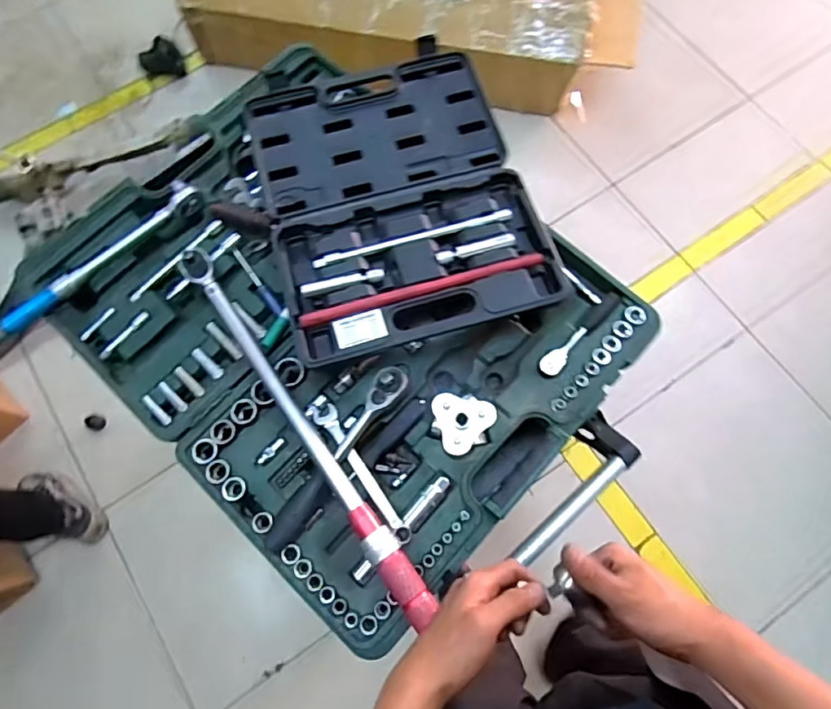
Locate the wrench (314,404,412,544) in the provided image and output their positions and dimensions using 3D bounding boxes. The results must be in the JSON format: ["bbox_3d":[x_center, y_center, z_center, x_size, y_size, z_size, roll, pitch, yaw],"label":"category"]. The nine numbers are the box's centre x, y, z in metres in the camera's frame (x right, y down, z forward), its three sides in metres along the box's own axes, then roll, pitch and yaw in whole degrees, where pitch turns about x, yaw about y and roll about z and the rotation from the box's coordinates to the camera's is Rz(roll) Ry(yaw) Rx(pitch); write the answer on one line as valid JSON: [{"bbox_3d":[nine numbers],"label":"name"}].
[{"bbox_3d":[-0.060,0.137,0.624,0.026,0.013,0.183,-35,76,-9],"label":"wrench"}]

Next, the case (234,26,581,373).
[{"bbox_3d":[-0.029,-0.216,0.699,0.330,0.053,0.427,-16,74,-5],"label":"case"}]

